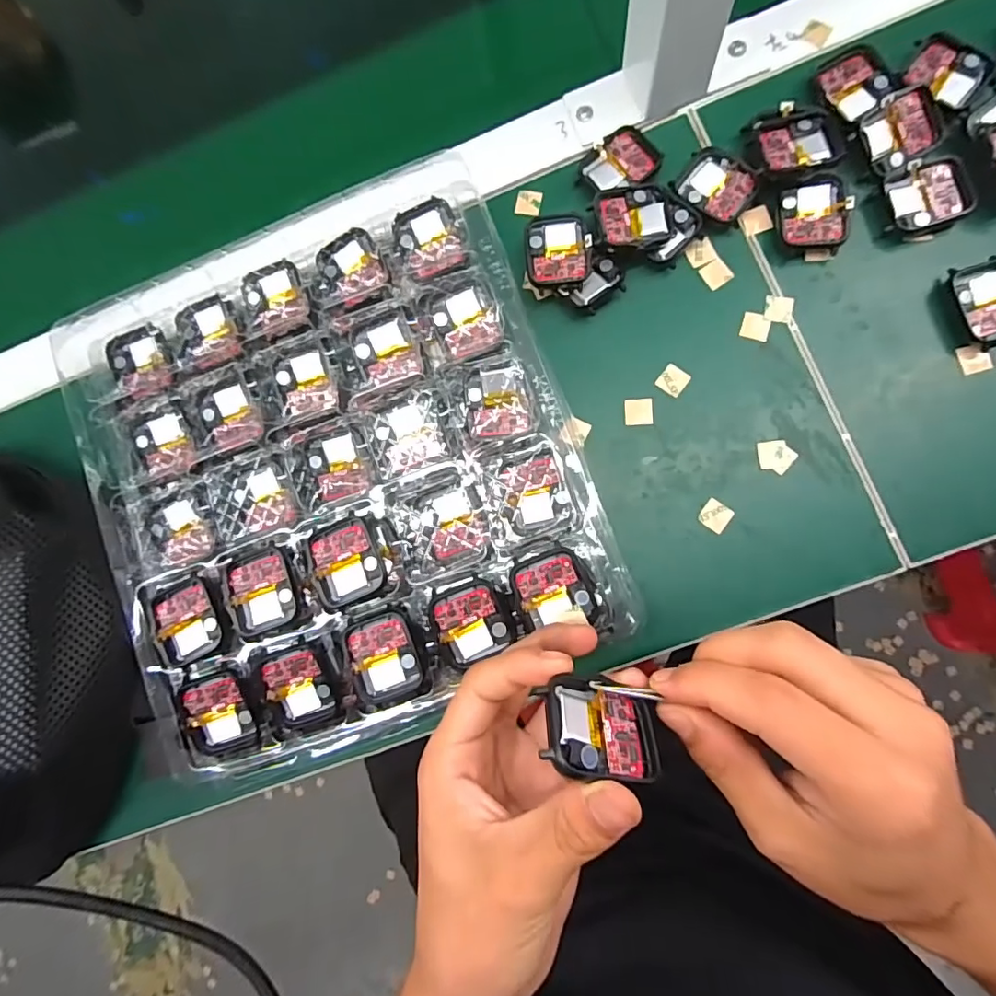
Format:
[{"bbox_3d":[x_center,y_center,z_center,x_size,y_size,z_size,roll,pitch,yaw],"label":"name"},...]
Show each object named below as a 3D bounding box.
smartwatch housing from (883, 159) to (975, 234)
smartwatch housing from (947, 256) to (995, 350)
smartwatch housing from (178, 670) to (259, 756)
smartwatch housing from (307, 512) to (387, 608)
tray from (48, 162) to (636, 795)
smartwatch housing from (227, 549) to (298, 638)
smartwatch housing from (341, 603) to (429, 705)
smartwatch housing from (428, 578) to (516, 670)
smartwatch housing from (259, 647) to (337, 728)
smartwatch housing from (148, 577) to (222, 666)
[{"bbox_3d":[0.241,-0.170,0.296,0.041,0.009,0.036,-14,82,6],"label":"smartwatch housing"},{"bbox_3d":[0.268,-0.106,0.287,0.037,0.014,0.046,-15,82,6],"label":"smartwatch housing"},{"bbox_3d":[-0.152,0.118,0.290,0.038,0.014,0.043,-19,82,5],"label":"smartwatch housing"},{"bbox_3d":[-0.080,0.034,0.284,0.038,0.011,0.043,-22,82,5],"label":"smartwatch housing"},{"bbox_3d":[-0.093,-0.018,0.310,0.266,0.044,0.287,-22,82,5],"label":"tray"},{"bbox_3d":[-0.128,0.051,0.287,0.036,0.004,0.043,-19,82,5],"label":"smartwatch housing"},{"bbox_3d":[-0.059,0.083,0.282,0.040,0.008,0.047,-21,82,5],"label":"smartwatch housing"},{"bbox_3d":[-0.014,0.064,0.273,0.037,0.008,0.040,-22,82,5],"label":"smartwatch housing"},{"bbox_3d":[-0.107,0.103,0.286,0.034,0.013,0.041,-20,82,5],"label":"smartwatch housing"},{"bbox_3d":[-0.172,0.067,0.291,0.036,0.005,0.043,-29,81,4],"label":"smartwatch housing"}]

